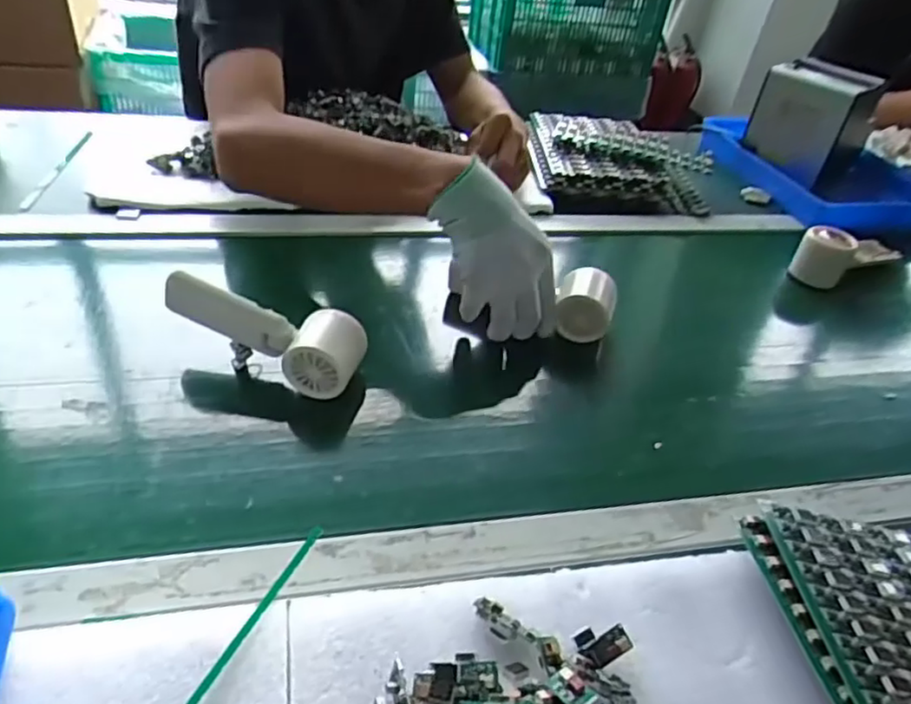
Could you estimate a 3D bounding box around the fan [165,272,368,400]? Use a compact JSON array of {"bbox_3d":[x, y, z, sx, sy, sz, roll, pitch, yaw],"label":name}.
[{"bbox_3d":[-0.156,-0.012,0.554,0.159,0.078,0.049,15,37,7],"label":"fan"}]

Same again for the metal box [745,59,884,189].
[{"bbox_3d":[0.526,-0.347,0.994,0.111,0.132,0.137,-21,45,-33],"label":"metal box"}]

